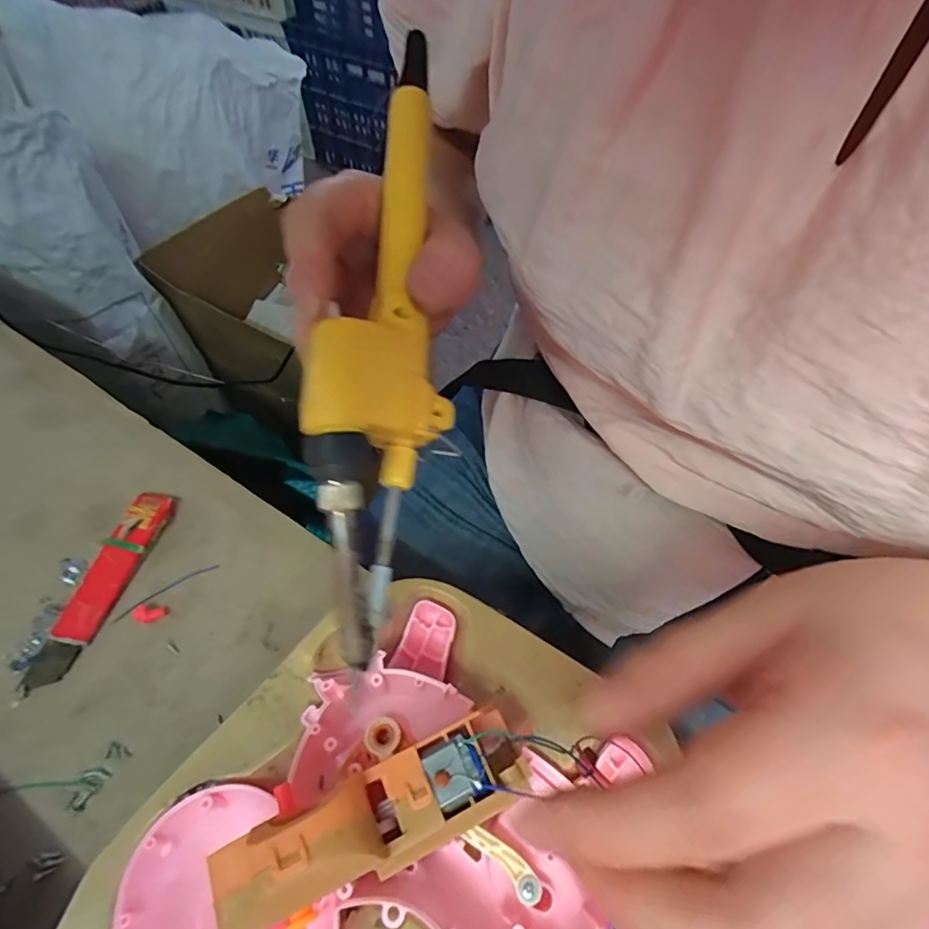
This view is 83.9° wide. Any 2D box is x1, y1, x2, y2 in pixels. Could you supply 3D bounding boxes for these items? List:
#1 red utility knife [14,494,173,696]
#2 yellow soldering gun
[{"bbox_3d":[-0.185,0.059,0.262,0.022,0.010,0.104,14,56,8],"label":"red utility knife"},{"bbox_3d":[-0.025,-0.039,0.167,0.035,0.035,0.188,3,76,7],"label":"yellow soldering gun"}]

